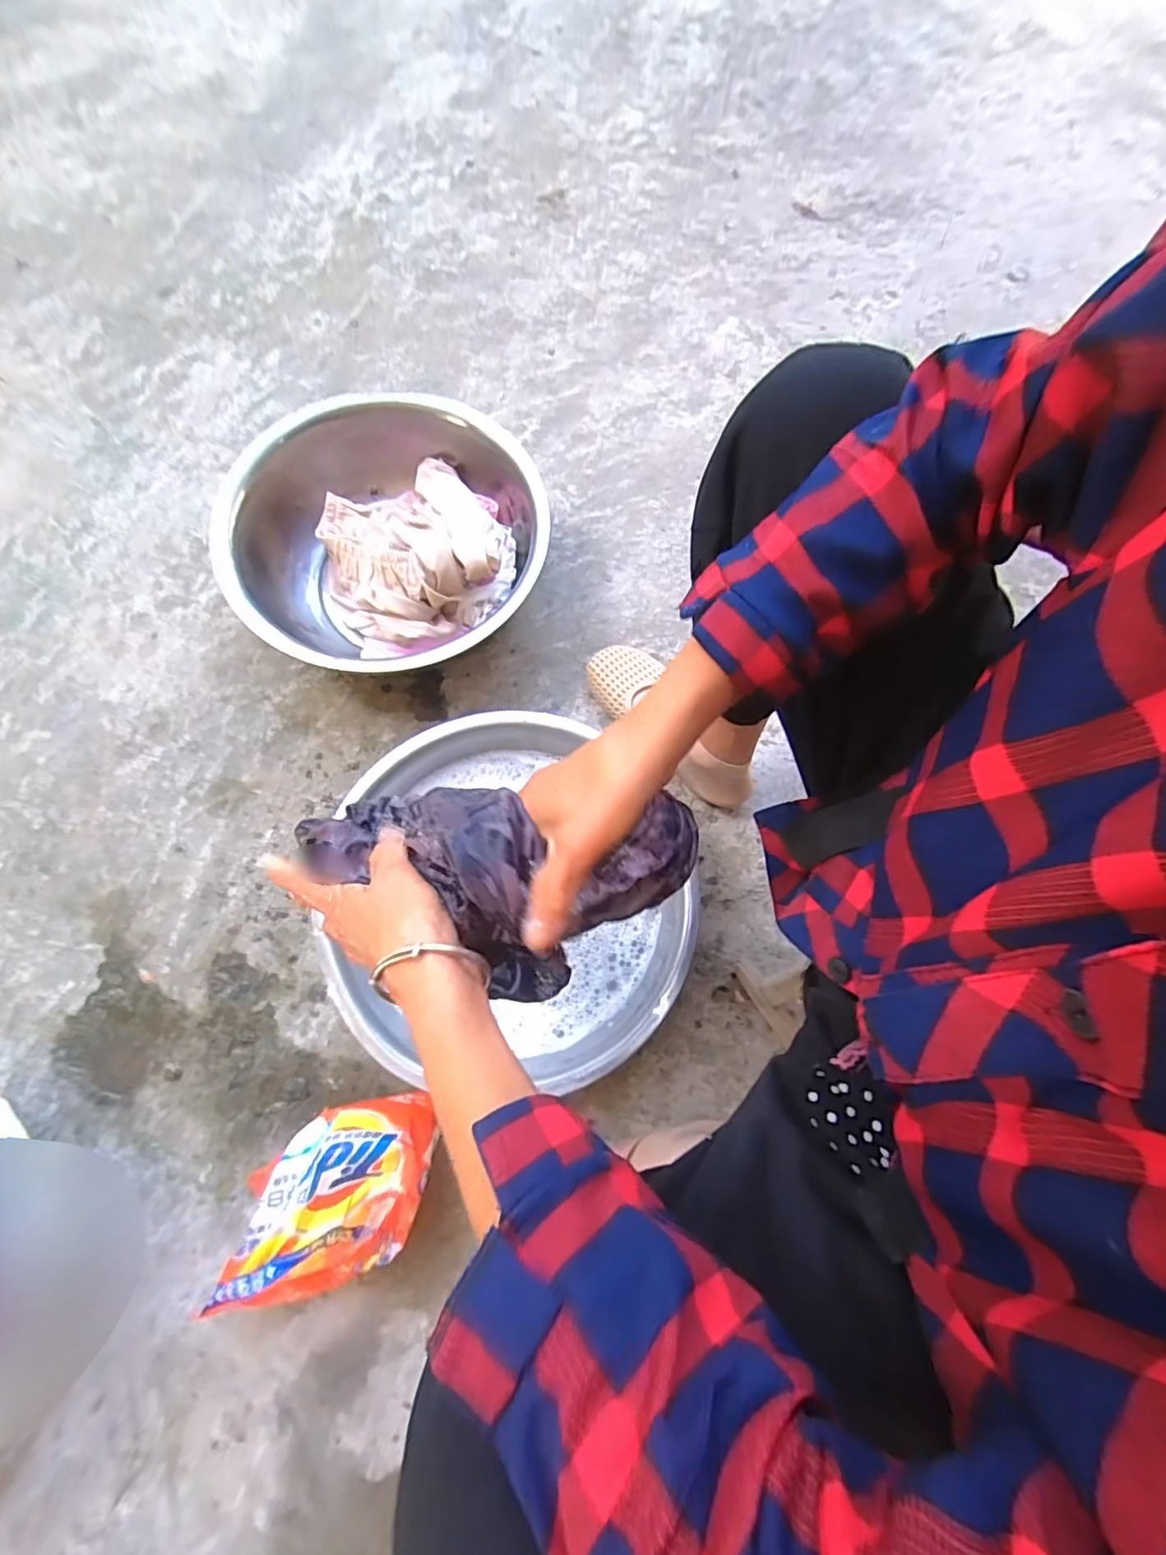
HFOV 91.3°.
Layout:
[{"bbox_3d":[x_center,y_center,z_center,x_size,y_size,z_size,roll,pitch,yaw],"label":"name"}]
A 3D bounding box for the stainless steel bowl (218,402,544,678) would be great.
[{"bbox_3d":[-0.223,-0.279,0.682,0.342,0.143,0.343,1,74,-3],"label":"stainless steel bowl"}]

